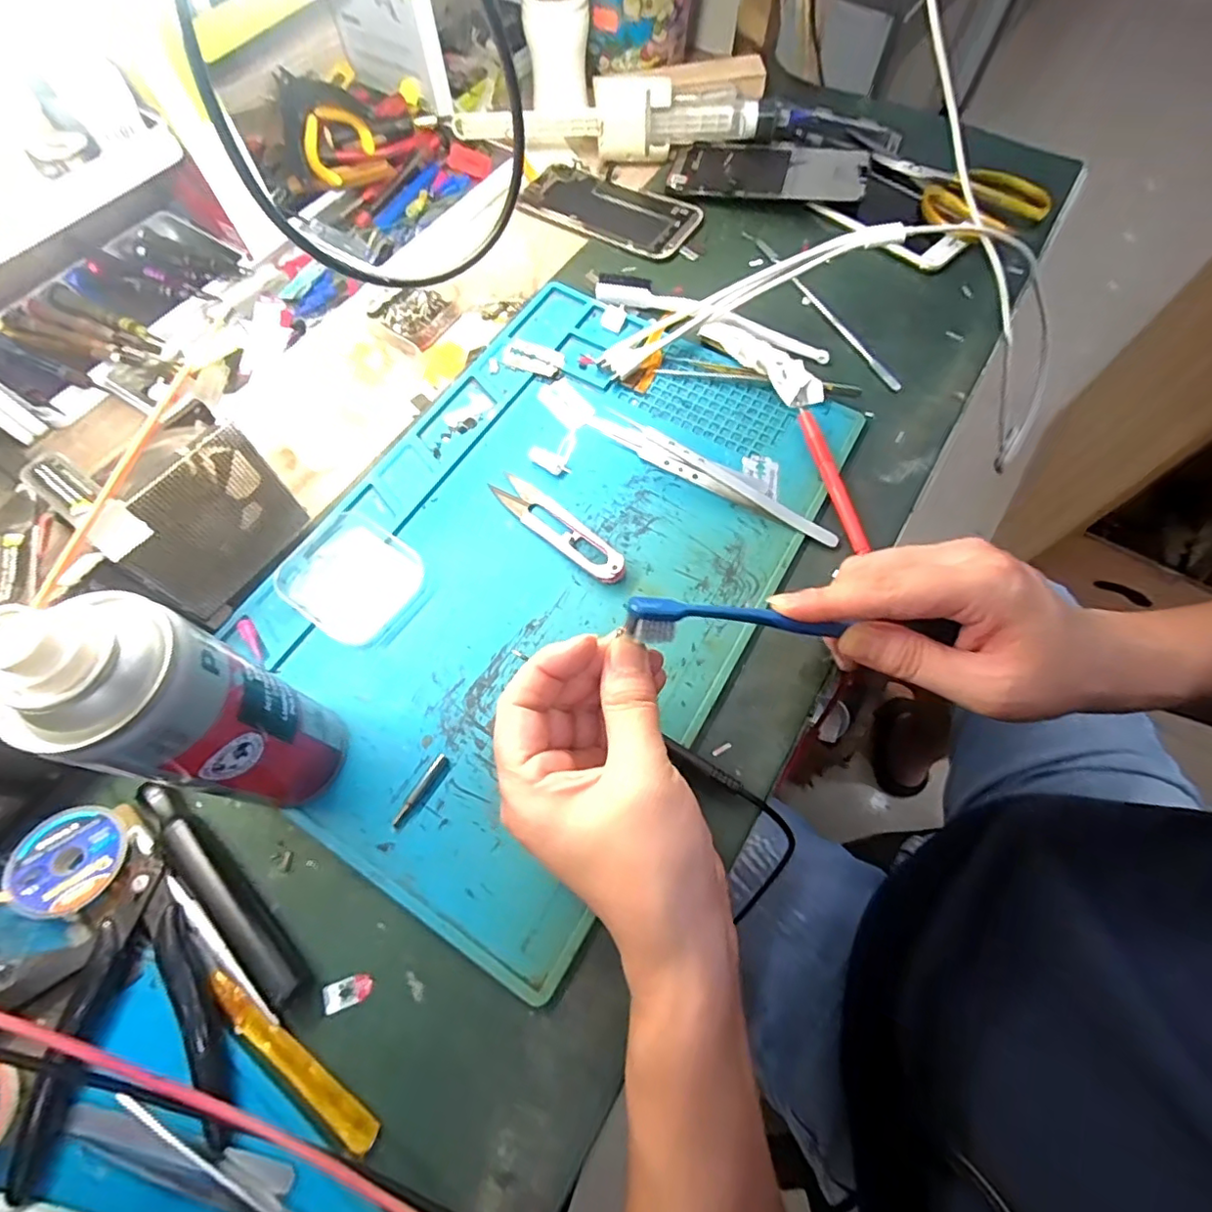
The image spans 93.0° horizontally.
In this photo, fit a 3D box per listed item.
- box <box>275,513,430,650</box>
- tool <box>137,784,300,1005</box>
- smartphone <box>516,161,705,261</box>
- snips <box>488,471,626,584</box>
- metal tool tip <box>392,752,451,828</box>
[{"bbox_3d":[-0.144,-0.018,0.322,0.071,0.017,0.063,29,69,12],"label":"box"},{"bbox_3d":[-0.176,0.127,0.259,0.118,0.012,0.014,41,72,16],"label":"tool"},{"bbox_3d":[0.002,-0.322,0.468,0.143,0.007,0.072,26,68,11],"label":"smartphone"},{"bbox_3d":[-0.028,-0.048,0.337,0.099,0.012,0.023,40,72,16],"label":"snips"},{"bbox_3d":[-0.090,0.090,0.280,0.007,0.004,0.038,29,69,12],"label":"metal tool tip"}]

